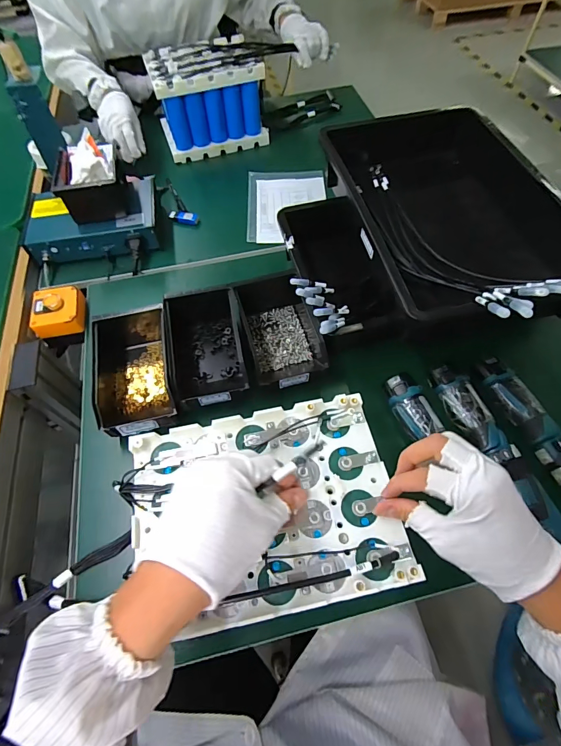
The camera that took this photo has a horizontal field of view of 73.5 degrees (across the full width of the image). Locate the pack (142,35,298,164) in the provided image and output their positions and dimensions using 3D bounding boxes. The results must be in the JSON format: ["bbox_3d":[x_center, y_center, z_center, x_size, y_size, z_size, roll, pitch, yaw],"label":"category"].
[{"bbox_3d":[-0.159,-0.638,0.874,0.248,0.162,0.179,-16,60,-7],"label":"pack"}]

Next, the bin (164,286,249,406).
[{"bbox_3d":[-0.107,-0.045,0.564,0.102,0.079,0.193,-12,60,-5],"label":"bin"}]

